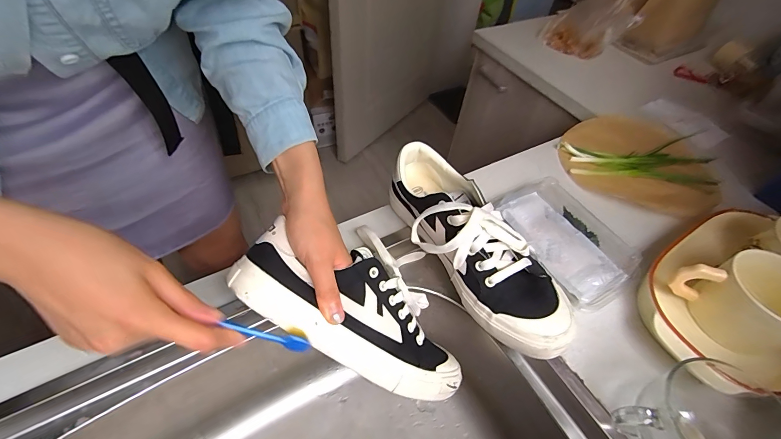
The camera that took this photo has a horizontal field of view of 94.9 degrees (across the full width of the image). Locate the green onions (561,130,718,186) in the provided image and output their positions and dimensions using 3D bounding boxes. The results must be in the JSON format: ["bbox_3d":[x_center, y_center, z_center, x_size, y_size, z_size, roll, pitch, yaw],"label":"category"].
[{"bbox_3d":[0.408,-0.093,0.580,0.255,0.017,0.117,-5,51,-9],"label":"green onions"}]

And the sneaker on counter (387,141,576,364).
[{"bbox_3d":[0.089,0.025,0.400,0.103,0.105,0.266,-30,59,-26],"label":"sneaker on counter"}]

